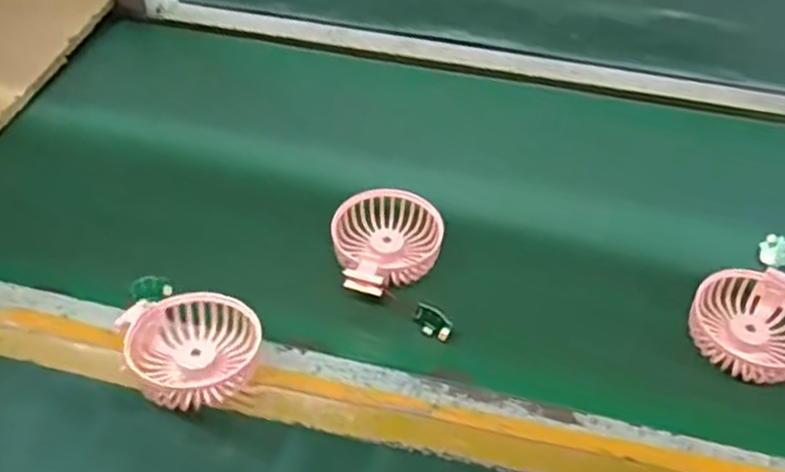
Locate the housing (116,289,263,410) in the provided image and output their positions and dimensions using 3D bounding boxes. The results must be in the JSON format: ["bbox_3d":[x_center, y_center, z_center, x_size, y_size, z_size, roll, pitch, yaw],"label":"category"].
[{"bbox_3d":[-0.140,0.080,0.521,0.087,0.034,0.094,0,49,0],"label":"housing"}]

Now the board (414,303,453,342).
[{"bbox_3d":[0.031,0.066,0.557,0.031,0.017,0.015,33,53,24],"label":"board"}]

